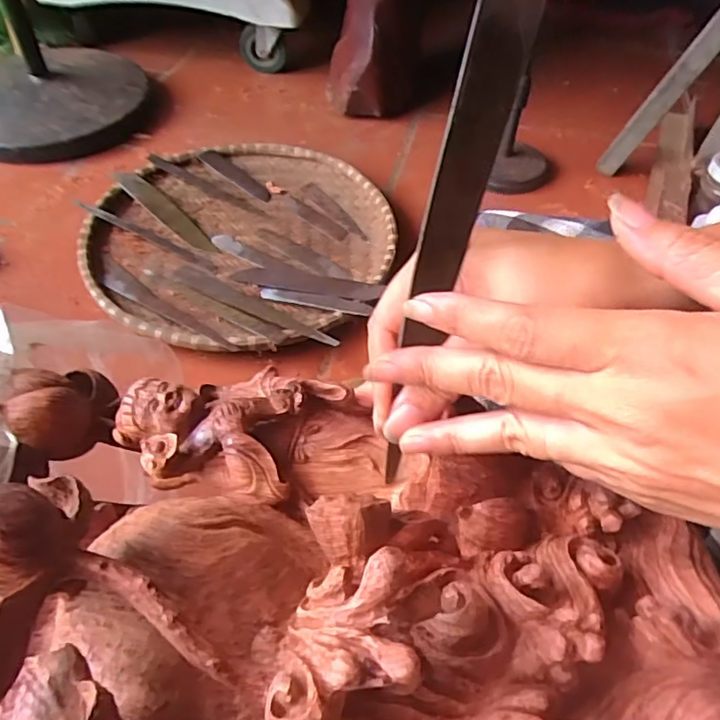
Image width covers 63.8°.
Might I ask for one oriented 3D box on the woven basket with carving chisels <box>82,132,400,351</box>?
[{"bbox_3d":[-0.133,-0.160,0.669,0.324,0.035,0.395,-2,50,-4],"label":"woven basket with carving chisels"}]

